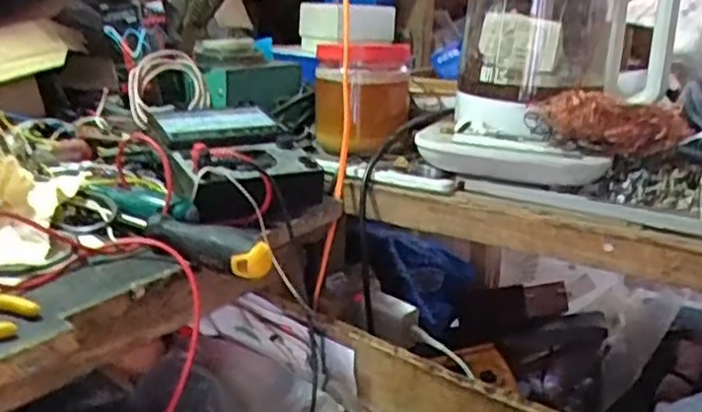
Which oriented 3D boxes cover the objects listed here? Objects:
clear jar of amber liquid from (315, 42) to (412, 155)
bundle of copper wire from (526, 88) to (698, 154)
[{"bbox_3d":[0.009,-0.105,0.672,0.092,0.102,0.081,3,18,3],"label":"clear jar of amber liquid"},{"bbox_3d":[0.221,-0.071,0.587,0.132,0.045,0.048,2,18,-3],"label":"bundle of copper wire"}]

